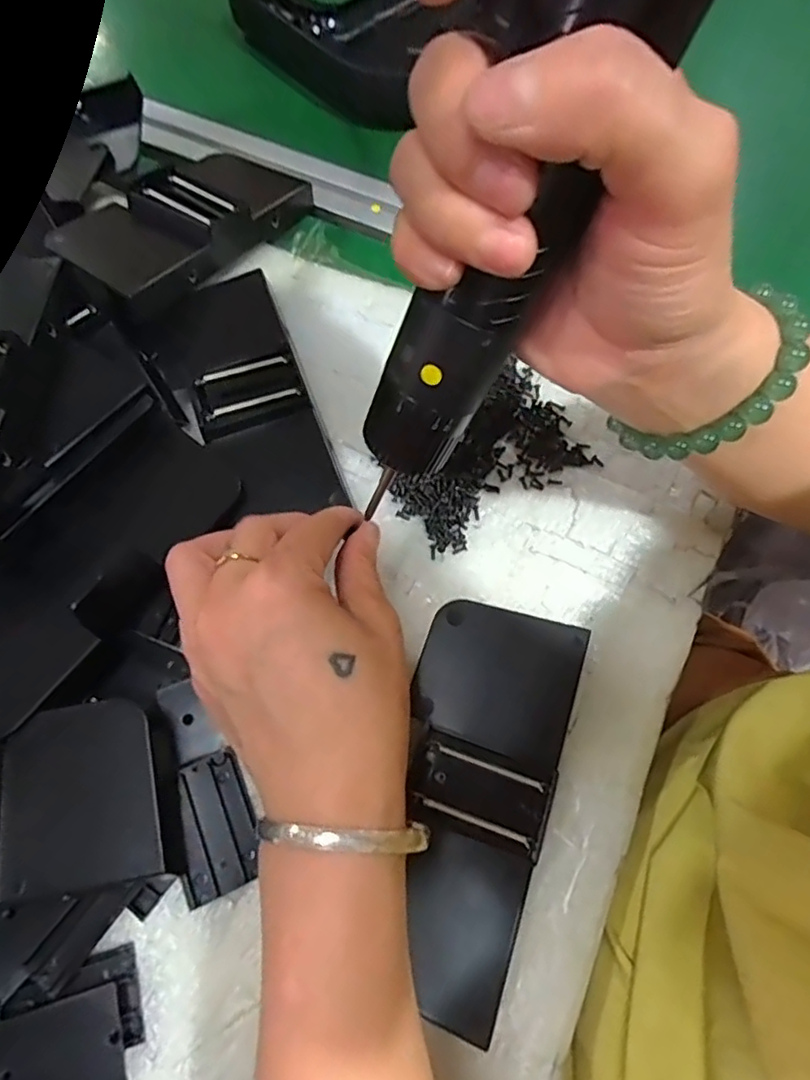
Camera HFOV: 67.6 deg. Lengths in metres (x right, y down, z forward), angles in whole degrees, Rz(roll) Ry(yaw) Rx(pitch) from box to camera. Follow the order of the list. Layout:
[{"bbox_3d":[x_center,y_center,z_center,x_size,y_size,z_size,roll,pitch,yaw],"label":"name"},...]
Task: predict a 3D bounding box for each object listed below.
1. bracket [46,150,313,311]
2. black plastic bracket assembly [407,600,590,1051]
[{"bbox_3d":[-0.129,-0.201,0.376,0.087,0.040,0.165,32,54,12],"label":"bracket"},{"bbox_3d":[0.027,0.107,0.264,0.068,0.026,0.161,18,70,8],"label":"black plastic bracket assembly"}]

